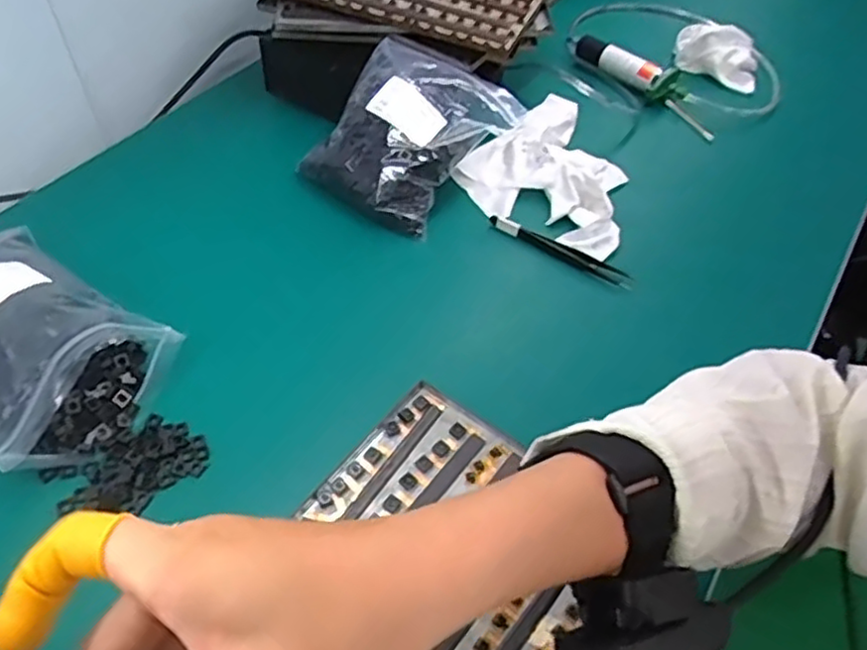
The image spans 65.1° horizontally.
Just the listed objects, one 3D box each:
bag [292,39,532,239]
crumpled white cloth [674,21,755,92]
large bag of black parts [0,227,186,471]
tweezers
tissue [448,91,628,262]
[{"bbox_3d":[-0.021,-0.166,0.578,0.127,0.073,0.153,31,56,22],"label":"bag"},{"bbox_3d":[0.305,-0.293,0.726,0.087,0.042,0.050,19,53,13],"label":"crumpled white cloth"},{"bbox_3d":[-0.269,0.004,0.433,0.180,0.060,0.125,30,56,21],"label":"large bag of black parts"},{"bbox_3d":[0.100,-0.060,0.544,0.123,0.013,0.010,27,55,19],"label":"tweezers"},{"bbox_3d":[0.122,-0.143,0.600,0.157,0.032,0.164,34,58,23],"label":"tissue"}]

